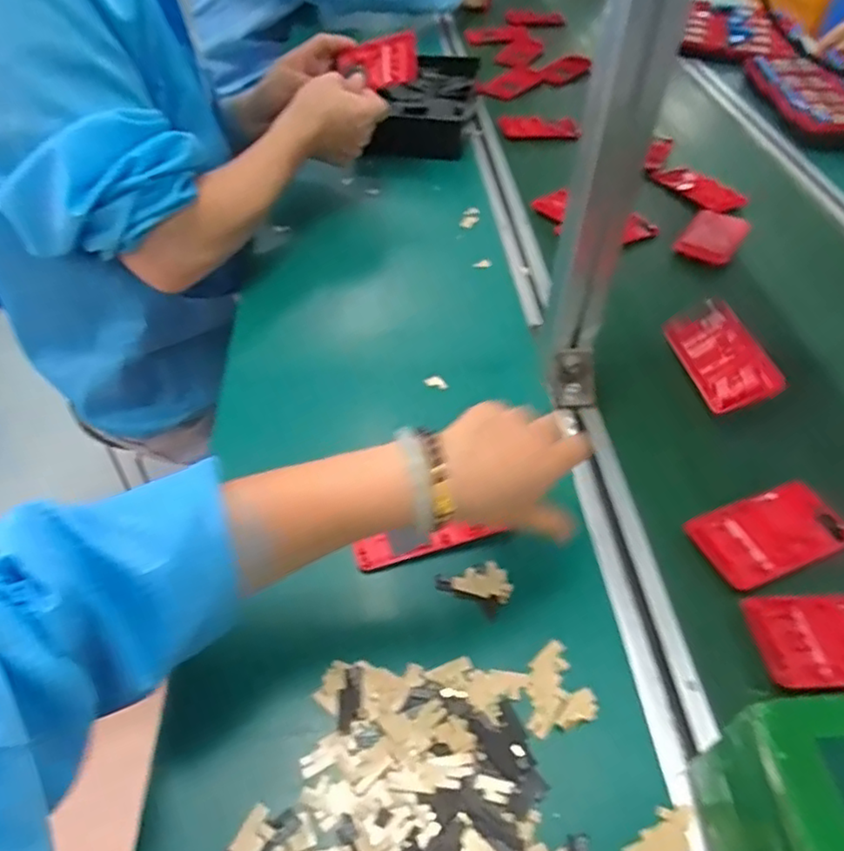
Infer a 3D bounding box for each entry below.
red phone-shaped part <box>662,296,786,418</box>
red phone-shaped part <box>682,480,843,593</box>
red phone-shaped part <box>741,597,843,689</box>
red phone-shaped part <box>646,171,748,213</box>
[{"bbox_3d":[0.277,-0.066,0.593,0.069,0.015,0.122,-22,51,6],"label":"red phone-shaped part"},{"bbox_3d":[0.268,0.080,0.487,0.118,0.010,0.063,-16,51,-17],"label":"red phone-shaped part"},{"bbox_3d":[0.291,0.147,0.437,0.125,0.008,0.060,-2,48,-4],"label":"red phone-shaped part"},{"bbox_3d":[0.368,-0.318,0.848,0.048,0.014,0.122,-21,52,-20],"label":"red phone-shaped part"}]

